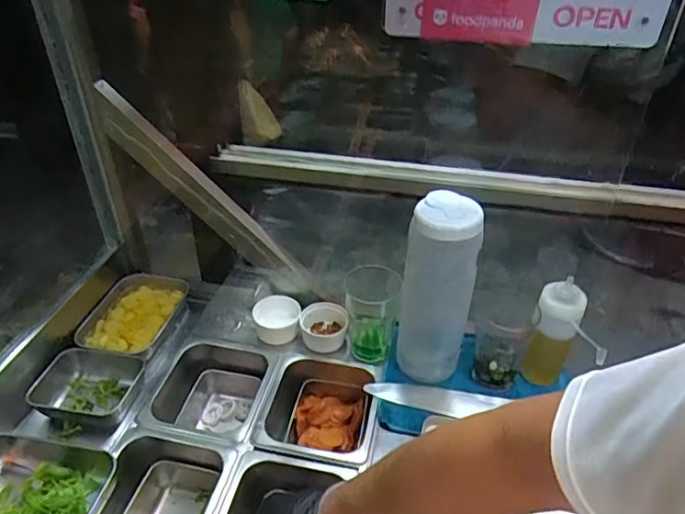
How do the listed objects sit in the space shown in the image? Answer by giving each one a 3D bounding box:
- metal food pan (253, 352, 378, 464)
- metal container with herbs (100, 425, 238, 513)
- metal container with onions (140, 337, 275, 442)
[{"bbox_3d":[-0.035,0.237,0.784,0.164,0.108,0.181,7,37,8],"label":"metal food pan"},{"bbox_3d":[-0.228,0.333,0.671,0.153,0.111,0.179,7,37,9],"label":"metal container with herbs"},{"bbox_3d":[-0.193,0.222,0.802,0.162,0.137,0.172,5,36,5],"label":"metal container with onions"}]

